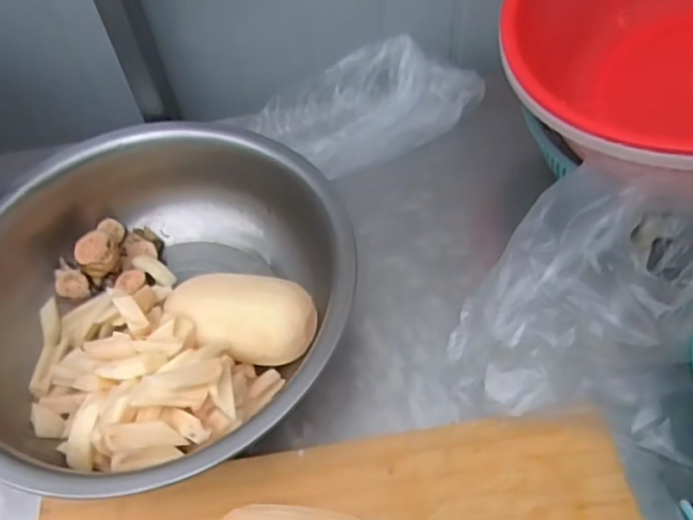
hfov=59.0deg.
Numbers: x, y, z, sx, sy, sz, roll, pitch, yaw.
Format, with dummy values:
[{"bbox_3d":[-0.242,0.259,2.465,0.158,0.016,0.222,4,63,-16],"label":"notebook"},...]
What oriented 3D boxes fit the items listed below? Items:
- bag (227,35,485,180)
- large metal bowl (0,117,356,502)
[{"bbox_3d":[0.023,-0.195,0.743,0.261,0.059,0.169,-32,59,-18],"label":"bag"},{"bbox_3d":[-0.176,0.031,0.567,0.359,0.096,0.350,-2,55,2],"label":"large metal bowl"}]

